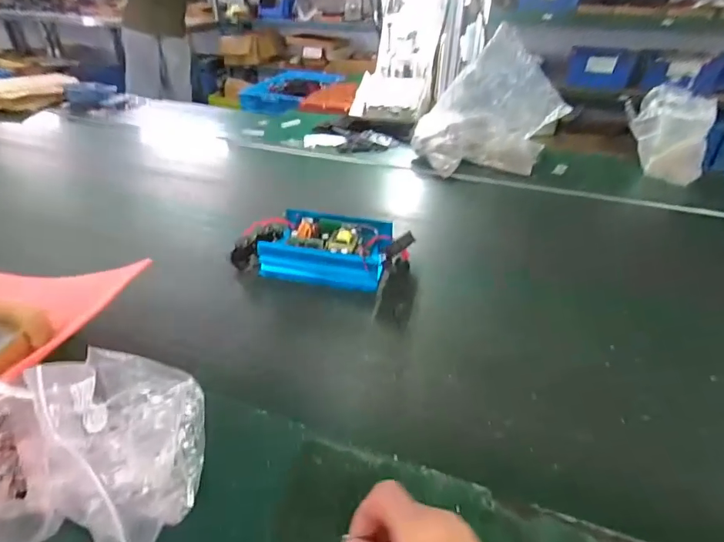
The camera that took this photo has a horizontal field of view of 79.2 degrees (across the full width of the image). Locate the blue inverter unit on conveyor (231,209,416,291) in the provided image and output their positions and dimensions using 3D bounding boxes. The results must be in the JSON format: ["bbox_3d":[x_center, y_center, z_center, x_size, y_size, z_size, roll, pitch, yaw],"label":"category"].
[{"bbox_3d":[-0.070,-0.052,0.827,0.313,0.077,0.159,8,36,10],"label":"blue inverter unit on conveyor"}]

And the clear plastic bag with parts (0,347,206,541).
[{"bbox_3d":[-0.275,0.170,0.407,0.209,0.167,0.189,2,35,1],"label":"clear plastic bag with parts"}]

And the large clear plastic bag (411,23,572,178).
[{"bbox_3d":[0.326,-0.424,1.115,0.358,0.296,0.227,8,36,9],"label":"large clear plastic bag"}]

